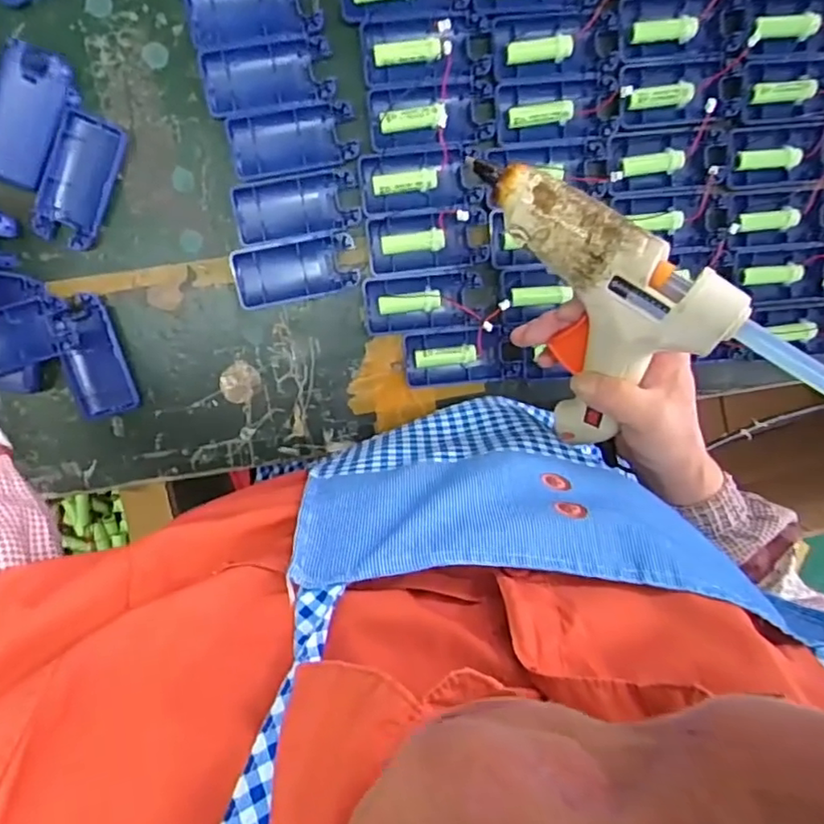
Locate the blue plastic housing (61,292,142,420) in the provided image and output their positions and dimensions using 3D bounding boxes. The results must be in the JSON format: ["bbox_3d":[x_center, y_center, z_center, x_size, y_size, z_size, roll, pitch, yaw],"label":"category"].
[{"bbox_3d":[-0.242,-0.042,0.465,0.044,0.011,0.092,-13,99,-1],"label":"blue plastic housing"}]

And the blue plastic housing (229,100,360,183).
[{"bbox_3d":[-0.089,-0.202,0.455,0.092,0.012,0.043,-11,99,-2],"label":"blue plastic housing"}]

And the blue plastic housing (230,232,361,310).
[{"bbox_3d":[-0.089,-0.108,0.465,0.091,0.015,0.043,-13,99,-2],"label":"blue plastic housing"}]

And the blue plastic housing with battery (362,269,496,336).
[{"bbox_3d":[0.012,-0.083,0.467,0.095,0.019,0.045,-6,98,-3],"label":"blue plastic housing with battery"}]

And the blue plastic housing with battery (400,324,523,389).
[{"bbox_3d":[0.041,-0.044,0.483,0.092,0.016,0.043,-5,98,-3],"label":"blue plastic housing with battery"}]

